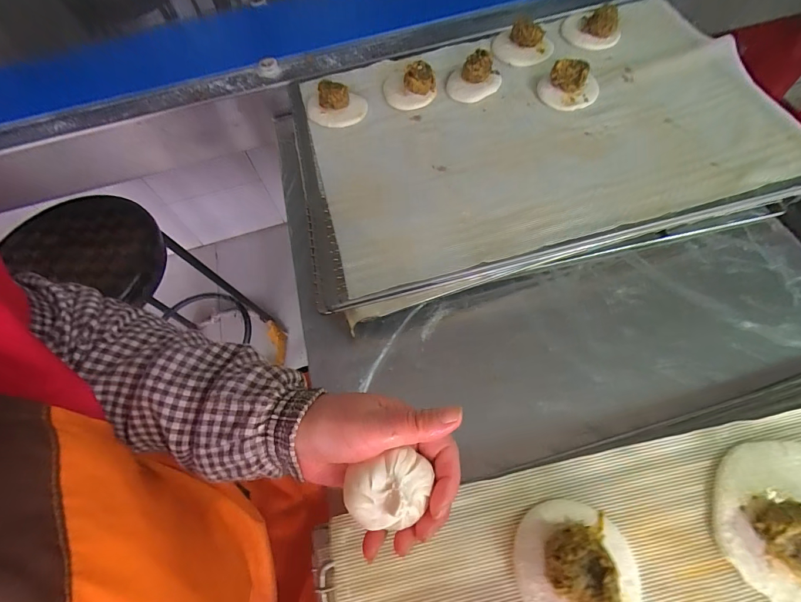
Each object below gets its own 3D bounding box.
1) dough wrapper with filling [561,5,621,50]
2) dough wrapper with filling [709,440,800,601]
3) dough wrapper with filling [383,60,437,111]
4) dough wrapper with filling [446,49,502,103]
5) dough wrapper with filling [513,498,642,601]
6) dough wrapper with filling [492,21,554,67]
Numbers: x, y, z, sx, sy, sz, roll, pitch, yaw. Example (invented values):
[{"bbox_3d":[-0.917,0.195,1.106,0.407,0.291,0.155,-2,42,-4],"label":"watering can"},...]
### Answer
[{"bbox_3d":[0.288,-0.414,0.552,0.082,0.035,0.075,19,66,13],"label":"dough wrapper with filling"},{"bbox_3d":[0.270,0.142,0.249,0.111,0.031,0.086,-27,65,-9],"label":"dough wrapper with filling"},{"bbox_3d":[0.012,-0.307,0.521,0.077,0.039,0.080,-2,63,3],"label":"dough wrapper with filling"},{"bbox_3d":[0.105,-0.318,0.520,0.074,0.034,0.078,4,64,6],"label":"dough wrapper with filling"},{"bbox_3d":[0.118,0.172,0.237,0.079,0.035,0.075,-2,59,3],"label":"dough wrapper with filling"},{"bbox_3d":[0.183,-0.384,0.549,0.085,0.029,0.074,11,65,9],"label":"dough wrapper with filling"}]

